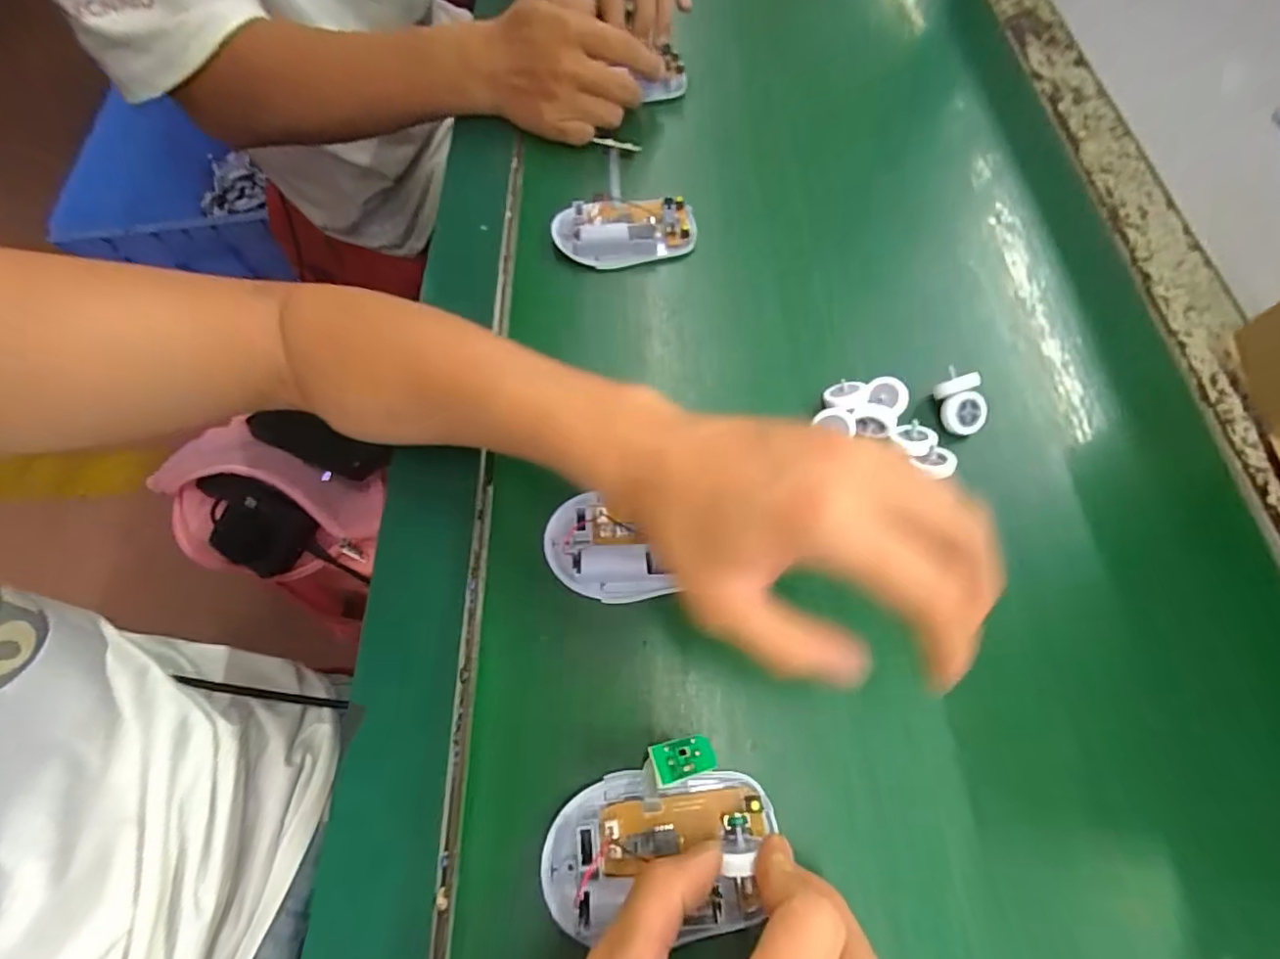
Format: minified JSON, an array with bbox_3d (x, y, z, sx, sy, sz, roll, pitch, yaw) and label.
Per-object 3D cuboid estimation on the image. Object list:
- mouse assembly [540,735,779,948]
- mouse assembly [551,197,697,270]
[{"bbox_3d":[0.006,0.142,0.219,0.093,0.029,0.062,-10,65,-3],"label":"mouse assembly"},{"bbox_3d":[-0.011,-0.168,0.369,0.093,0.018,0.047,-4,65,0],"label":"mouse assembly"}]

